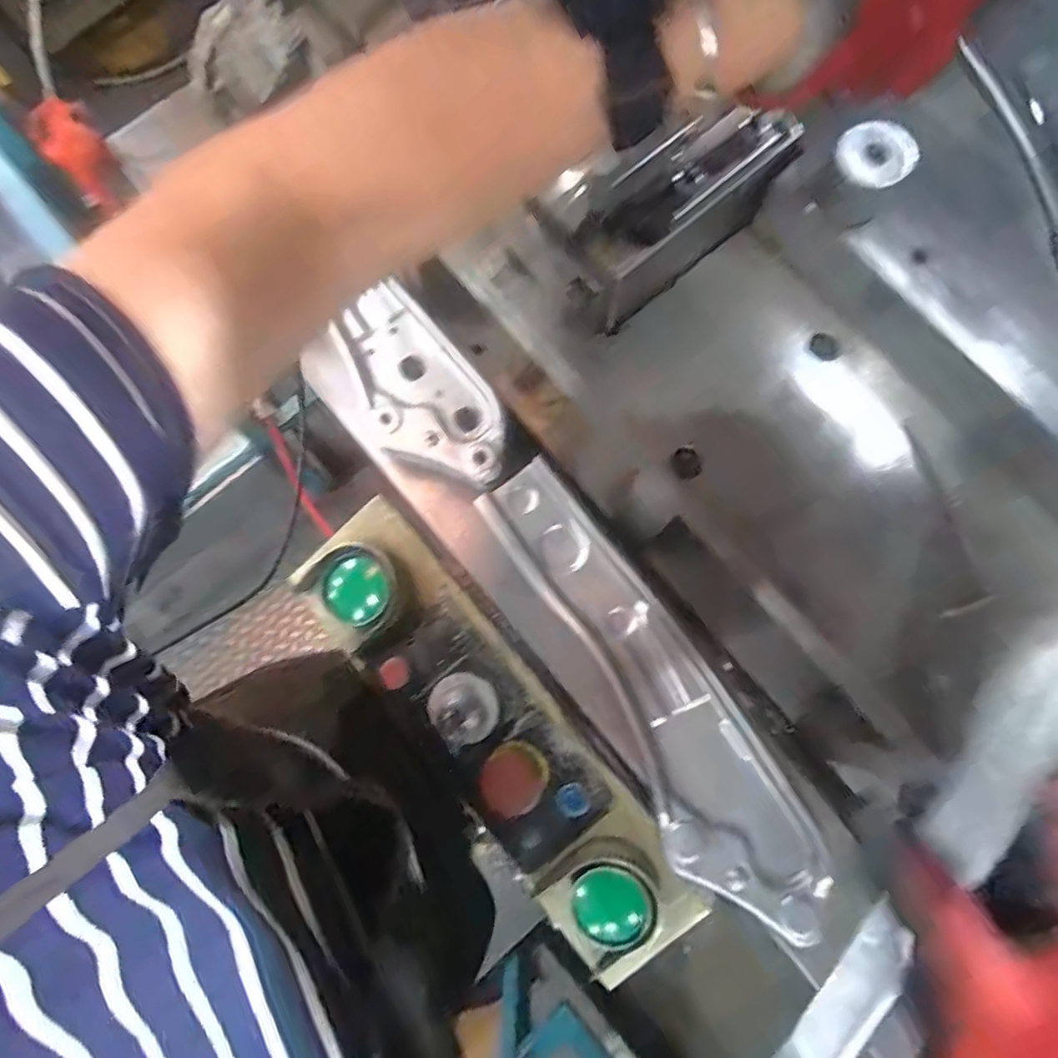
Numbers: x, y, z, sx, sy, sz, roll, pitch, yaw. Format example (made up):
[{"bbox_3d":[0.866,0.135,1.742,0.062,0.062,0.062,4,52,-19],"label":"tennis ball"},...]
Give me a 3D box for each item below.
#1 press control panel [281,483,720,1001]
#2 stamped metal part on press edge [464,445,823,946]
[{"bbox_3d":[-0.038,0.199,0.606,0.147,0.073,0.504,-41,81,-7],"label":"press control panel"},{"bbox_3d":[0.104,0.132,0.526,0.108,0.035,0.441,-29,80,-5],"label":"stamped metal part on press edge"}]

